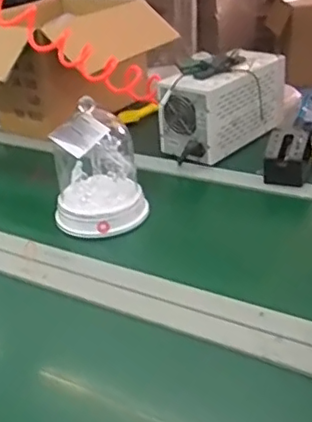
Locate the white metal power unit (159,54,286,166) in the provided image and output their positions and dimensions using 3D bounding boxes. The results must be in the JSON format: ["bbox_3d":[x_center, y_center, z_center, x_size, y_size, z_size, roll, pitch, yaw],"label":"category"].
[{"bbox_3d":[0.133,-0.216,1.181,0.129,0.149,0.260,23,40,39],"label":"white metal power unit"}]

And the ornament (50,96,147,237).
[{"bbox_3d":[-0.099,-0.080,0.959,0.141,0.194,0.148,-6,30,-2],"label":"ornament"}]

